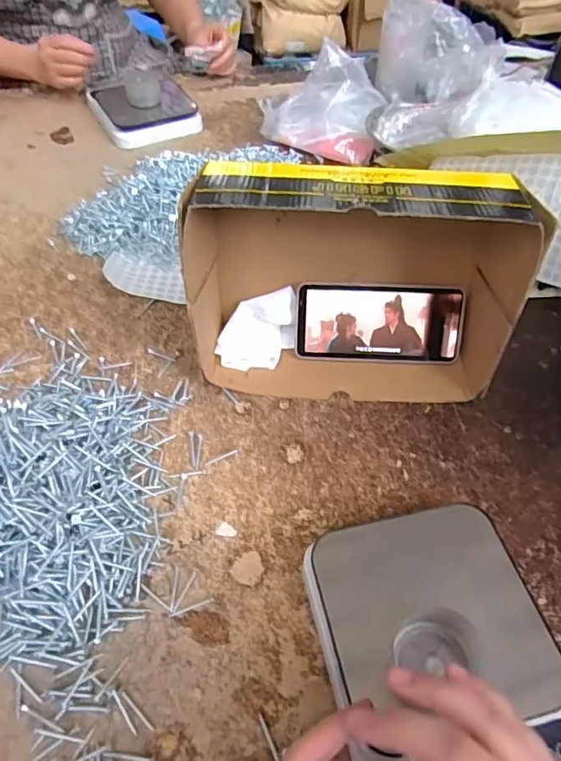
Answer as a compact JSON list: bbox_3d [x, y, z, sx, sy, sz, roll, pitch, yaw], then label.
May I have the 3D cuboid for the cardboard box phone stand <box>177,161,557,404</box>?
[{"bbox_3d":[0.063,-0.085,0.474,0.275,0.186,0.110,3,50,3],"label":"cardboard box phone stand"}]

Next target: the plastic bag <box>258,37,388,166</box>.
[{"bbox_3d":[0.061,-0.427,0.801,0.194,0.107,0.127,16,52,13],"label":"plastic bag"}]

